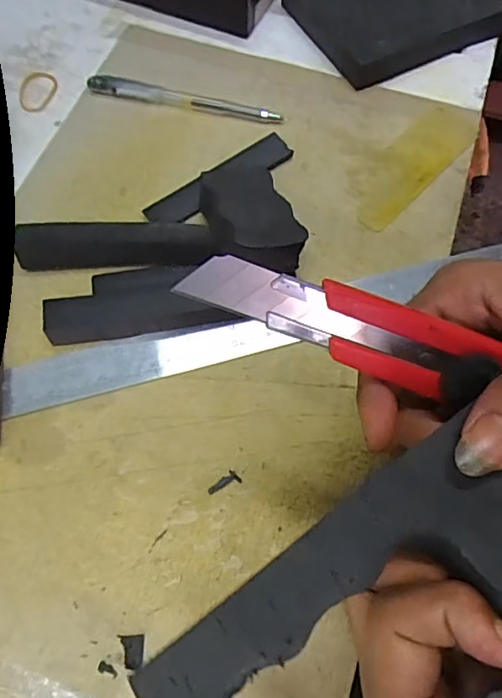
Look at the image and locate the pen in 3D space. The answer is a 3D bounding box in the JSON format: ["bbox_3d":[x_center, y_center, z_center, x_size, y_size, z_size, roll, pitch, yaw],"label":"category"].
[{"bbox_3d":[-0.049,-0.181,0.392,0.143,0.009,0.014,12,65,6],"label":"pen"}]

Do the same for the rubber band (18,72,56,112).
[{"bbox_3d":[-0.161,-0.195,0.406,0.026,0.004,0.043,1,64,1],"label":"rubber band"}]

